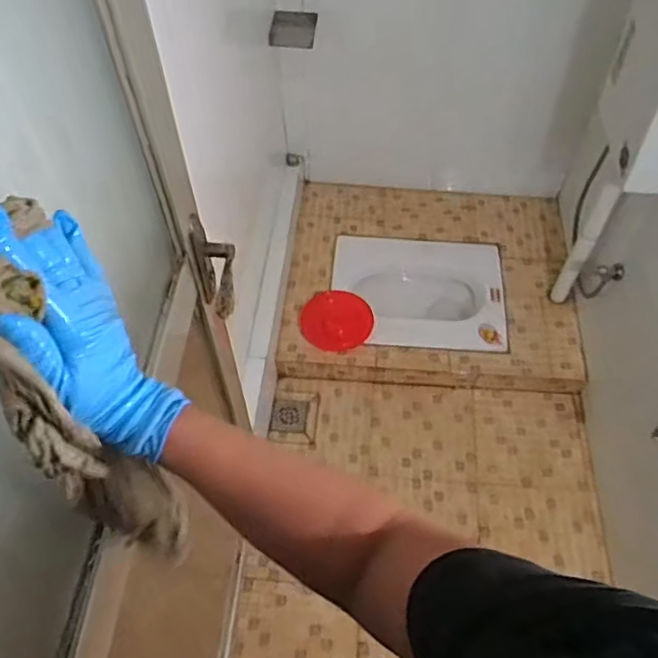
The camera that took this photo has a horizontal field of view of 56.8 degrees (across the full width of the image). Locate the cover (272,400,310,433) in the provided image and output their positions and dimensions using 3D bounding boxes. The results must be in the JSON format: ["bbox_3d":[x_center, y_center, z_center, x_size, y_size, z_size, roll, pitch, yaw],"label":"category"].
[{"bbox_3d":[-0.114,0.259,1.817,0.104,0.015,0.099,-1,62,3],"label":"cover"}]

